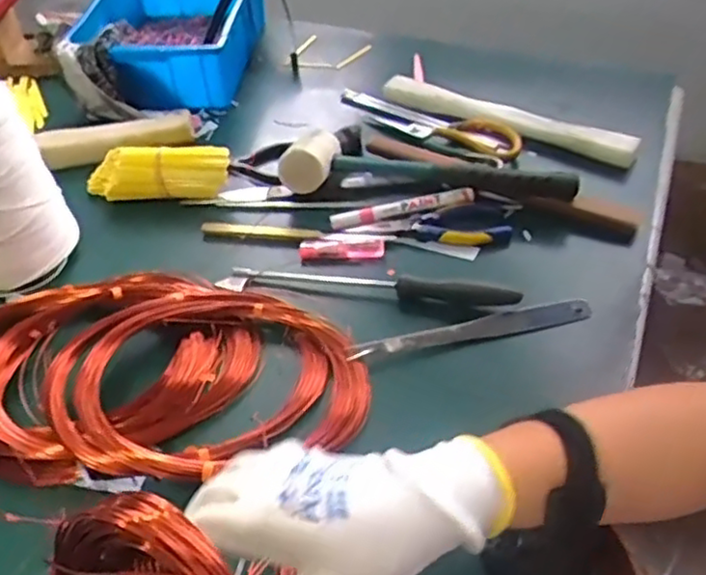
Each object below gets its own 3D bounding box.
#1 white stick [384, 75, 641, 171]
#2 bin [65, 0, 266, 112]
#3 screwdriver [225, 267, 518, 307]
[{"bbox_3d":[0.168,-0.191,0.790,0.295,0.029,0.030,24,49,26],"label":"white stick"},{"bbox_3d":[-0.234,-0.336,0.919,0.213,0.087,0.301,-2,43,1],"label":"bin"},{"bbox_3d":[0.018,-0.005,0.608,0.244,0.021,0.022,8,44,12],"label":"screwdriver"}]

